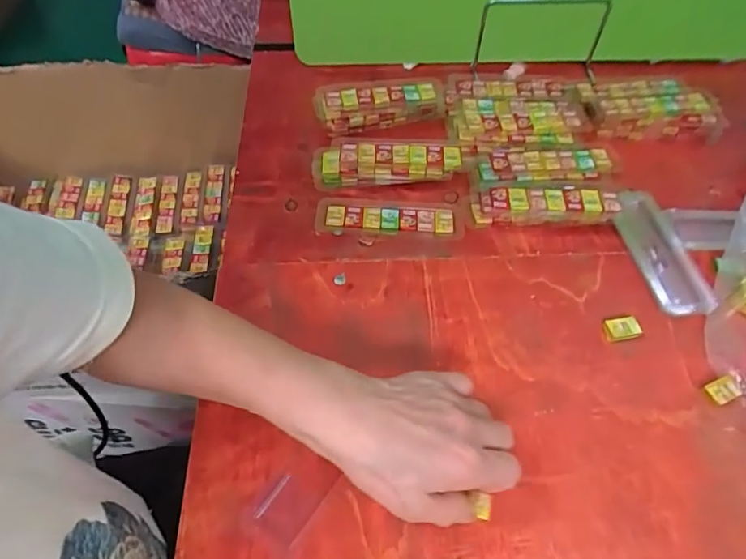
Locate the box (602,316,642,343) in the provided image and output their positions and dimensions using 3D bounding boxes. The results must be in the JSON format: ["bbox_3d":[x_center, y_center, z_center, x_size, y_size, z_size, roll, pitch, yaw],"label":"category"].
[{"bbox_3d":[0.205,0.040,0.421,0.029,0.007,0.019,-4,54,-4],"label":"box"}]

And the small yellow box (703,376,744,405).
[{"bbox_3d":[0.268,0.085,0.392,0.027,0.008,0.016,-17,56,-13],"label":"small yellow box"}]

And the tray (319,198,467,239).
[{"bbox_3d":[0.017,-0.057,0.488,0.138,0.009,0.039,2,53,1],"label":"tray"}]

